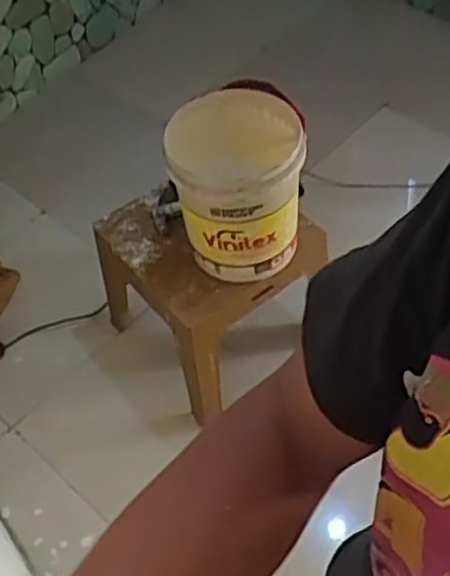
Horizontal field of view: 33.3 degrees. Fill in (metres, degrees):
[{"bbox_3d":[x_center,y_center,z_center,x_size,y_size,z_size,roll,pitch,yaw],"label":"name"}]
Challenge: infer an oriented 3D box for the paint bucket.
[{"bbox_3d":[0.034,-0.241,1.712,0.282,0.384,0.291,-3,53,3],"label":"paint bucket"}]

